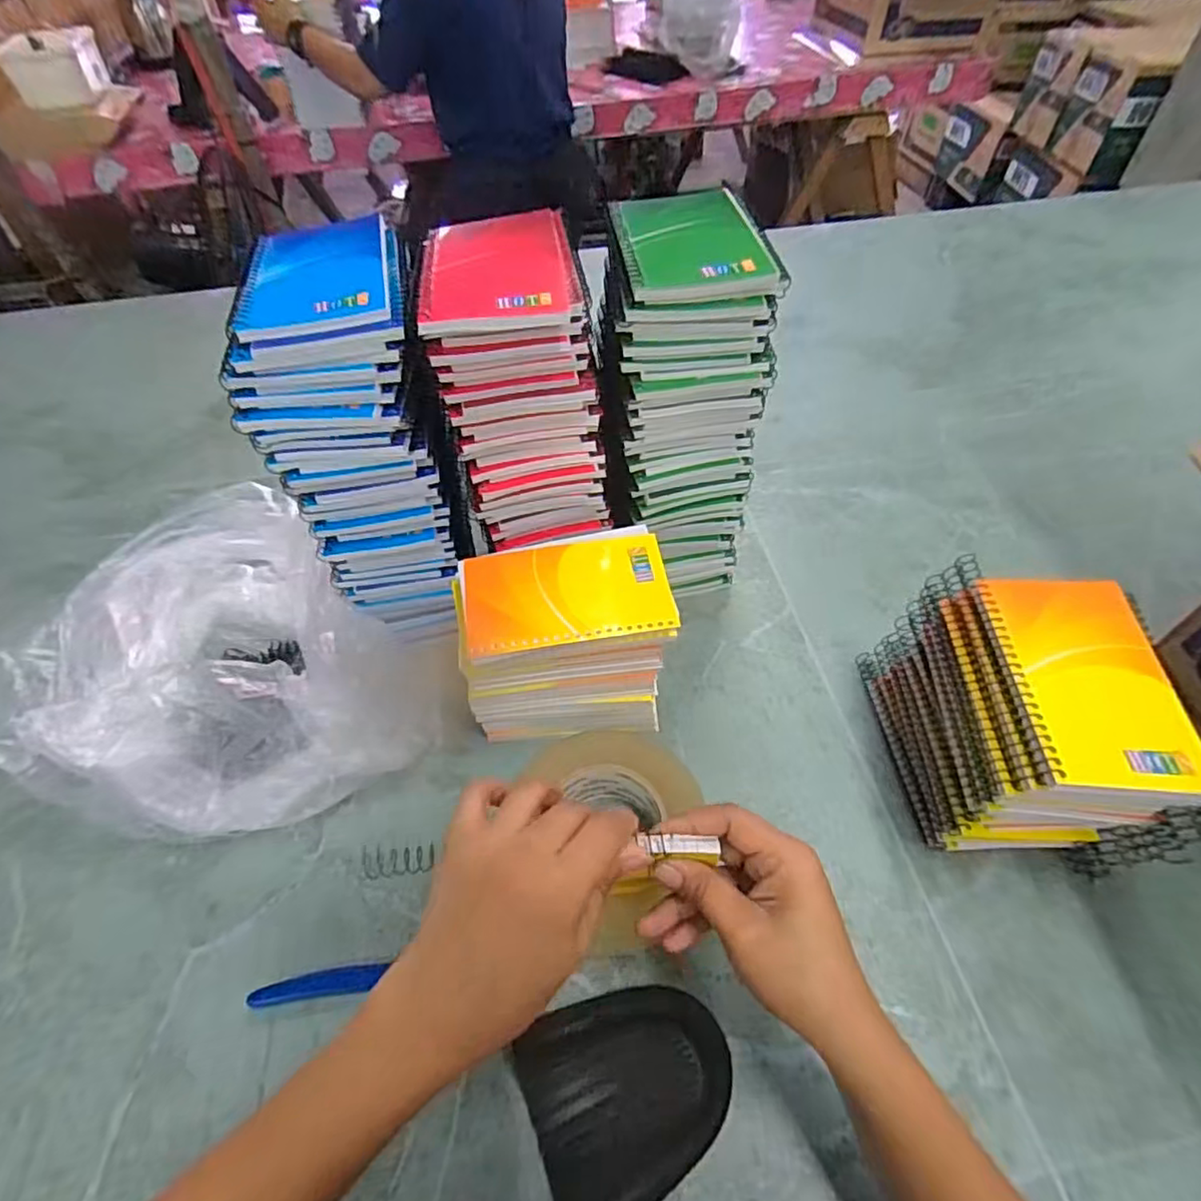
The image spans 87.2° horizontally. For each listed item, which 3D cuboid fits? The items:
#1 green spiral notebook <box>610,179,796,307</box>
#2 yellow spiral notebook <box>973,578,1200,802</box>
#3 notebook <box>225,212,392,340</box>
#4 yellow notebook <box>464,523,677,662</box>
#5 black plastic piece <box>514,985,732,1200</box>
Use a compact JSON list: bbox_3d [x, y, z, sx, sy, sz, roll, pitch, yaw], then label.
[{"bbox_3d":[0.056,-0.222,0.390,0.091,0.013,0.128,-6,52,-2],"label":"green spiral notebook"},{"bbox_3d":[0.260,0.040,0.338,0.081,0.012,0.125,2,51,5],"label":"yellow spiral notebook"},{"bbox_3d":[-0.171,-0.198,0.380,0.085,0.011,0.126,-11,52,-6],"label":"notebook"},{"bbox_3d":[-0.022,-0.008,0.403,0.129,0.004,0.084,-9,51,-3],"label":"yellow notebook"},{"bbox_3d":[0.017,0.267,0.343,0.108,0.029,0.092,-19,52,-11],"label":"black plastic piece"}]

